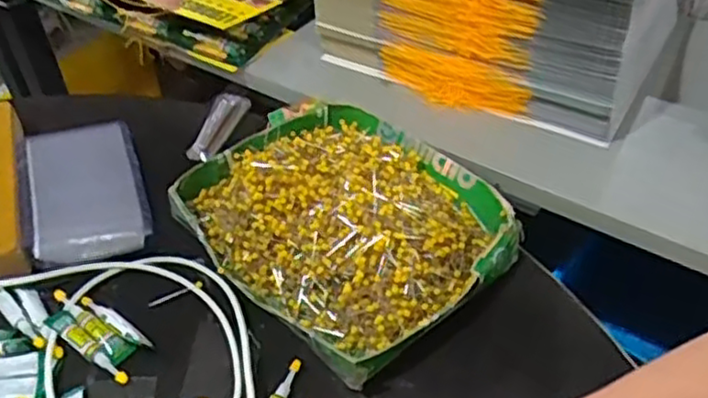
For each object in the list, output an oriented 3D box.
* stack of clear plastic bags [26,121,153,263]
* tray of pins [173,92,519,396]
[{"bbox_3d":[-0.245,-0.011,0.653,0.095,0.028,0.171,-16,45,-13],"label":"stack of clear plastic bags"},{"bbox_3d":[-0.011,0.010,0.611,0.212,0.050,0.268,-33,51,-28],"label":"tray of pins"}]

